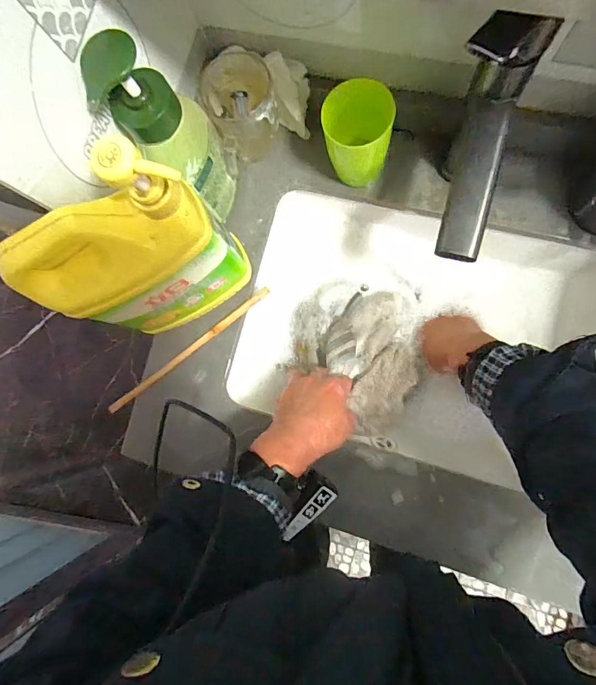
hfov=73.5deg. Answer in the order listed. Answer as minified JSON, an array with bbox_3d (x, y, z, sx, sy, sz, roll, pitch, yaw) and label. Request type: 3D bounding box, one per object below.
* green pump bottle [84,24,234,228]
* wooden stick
[{"bbox_3d":[-0.118,-0.194,0.383,0.059,0.190,0.067,22,88,9],"label":"green pump bottle"},{"bbox_3d":[-0.132,0.011,0.478,0.238,0.012,0.012,-37,81,3],"label":"wooden stick"}]

